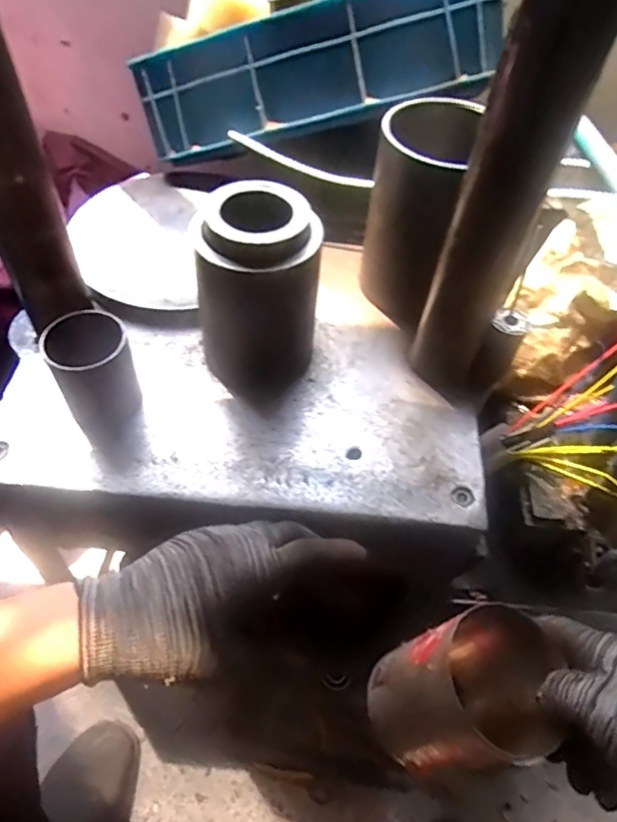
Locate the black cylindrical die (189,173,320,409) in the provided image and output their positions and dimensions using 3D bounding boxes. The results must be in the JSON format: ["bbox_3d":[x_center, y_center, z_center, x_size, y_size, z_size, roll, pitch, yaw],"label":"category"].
[{"bbox_3d":[-0.047,-0.104,0.522,0.098,0.175,0.097,2,53,-3],"label":"black cylindrical die"}]

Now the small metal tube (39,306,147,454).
[{"bbox_3d":[-0.194,-0.037,0.515,0.066,0.102,0.062,-22,58,-19],"label":"small metal tube"}]

